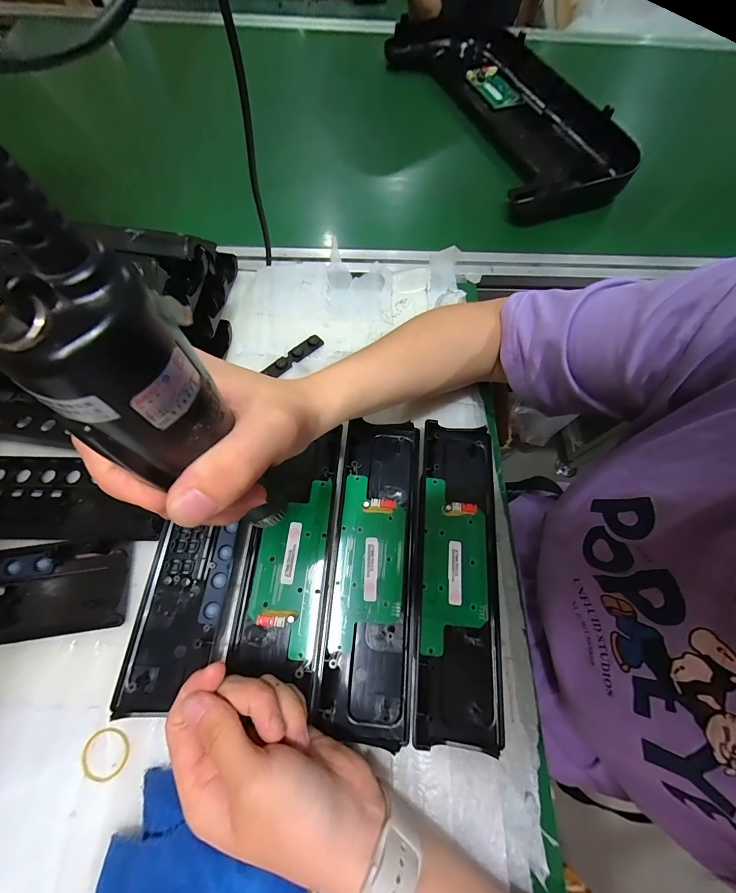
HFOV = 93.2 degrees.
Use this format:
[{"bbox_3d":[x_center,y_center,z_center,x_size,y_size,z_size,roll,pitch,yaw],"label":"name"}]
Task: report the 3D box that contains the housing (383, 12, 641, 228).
[{"bbox_3d":[0.220,-0.547,0.555,0.198,0.055,0.512,-17,69,-9],"label":"housing"}]

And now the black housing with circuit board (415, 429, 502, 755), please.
[{"bbox_3d":[0.077,0.094,0.287,0.064,0.014,0.243,6,67,1],"label":"black housing with circuit board"}]

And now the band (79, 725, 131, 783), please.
[{"bbox_3d":[-0.182,0.213,0.240,0.031,0.004,0.029,1,67,-1],"label":"band"}]

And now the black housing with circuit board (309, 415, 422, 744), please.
[{"bbox_3d":[0.005,0.091,0.290,0.066,0.016,0.245,6,67,1],"label":"black housing with circuit board"}]

